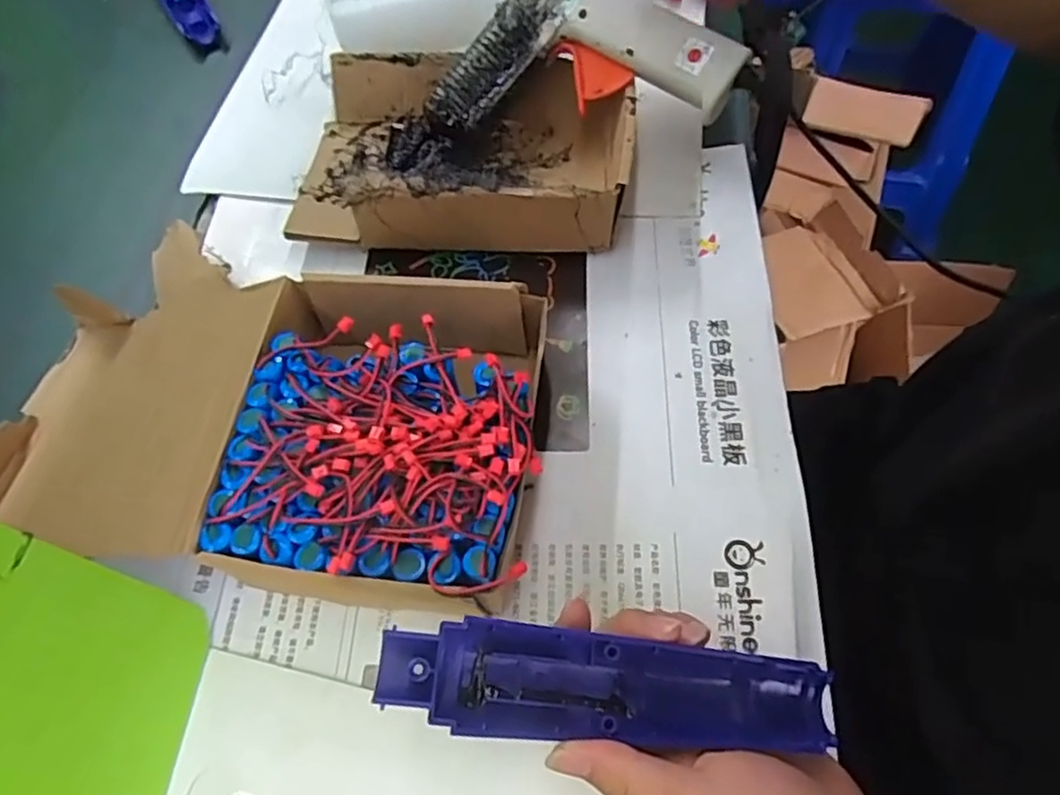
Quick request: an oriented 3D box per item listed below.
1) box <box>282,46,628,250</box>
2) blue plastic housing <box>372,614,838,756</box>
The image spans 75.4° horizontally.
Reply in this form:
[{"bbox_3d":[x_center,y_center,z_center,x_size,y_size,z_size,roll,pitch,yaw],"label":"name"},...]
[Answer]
[{"bbox_3d":[-0.045,-0.173,0.461,0.217,0.057,0.156,2,60,5],"label":"box"},{"bbox_3d":[0.029,0.110,0.260,0.166,0.019,0.037,7,61,-4],"label":"blue plastic housing"}]

